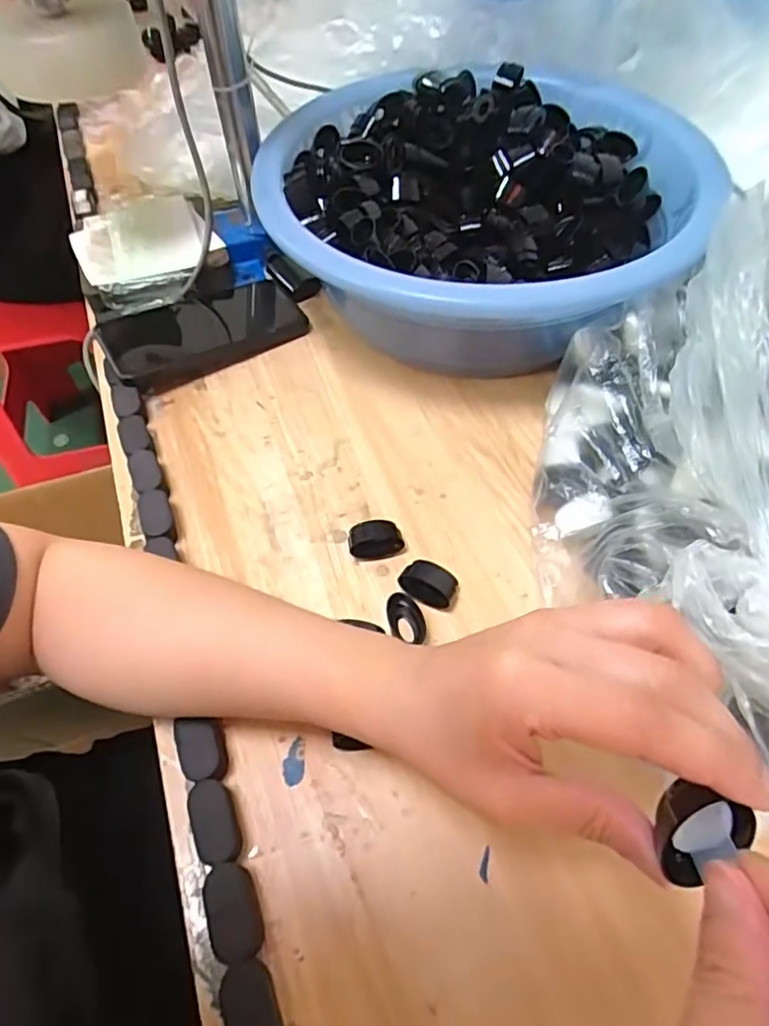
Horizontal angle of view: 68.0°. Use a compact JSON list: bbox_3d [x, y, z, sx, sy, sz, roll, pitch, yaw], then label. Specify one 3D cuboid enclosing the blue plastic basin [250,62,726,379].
[{"bbox_3d":[0.083,-0.253,0.486,0.321,0.110,0.343,-1,57,1],"label":"blue plastic basin"}]

